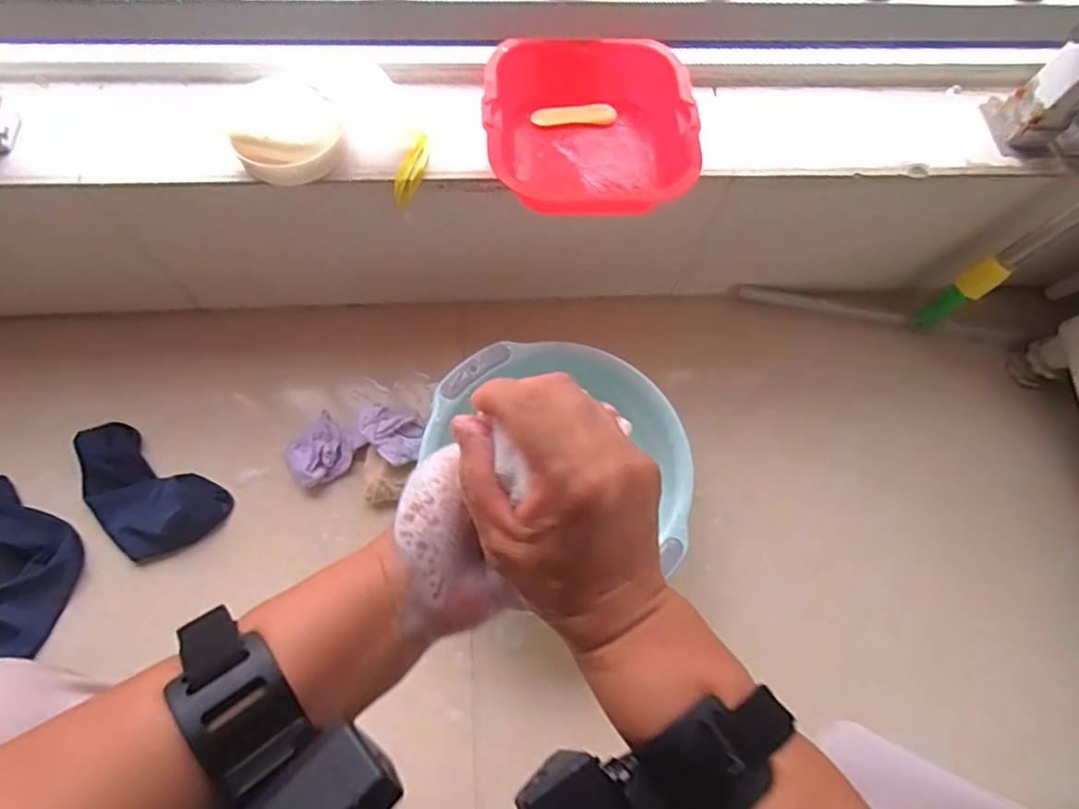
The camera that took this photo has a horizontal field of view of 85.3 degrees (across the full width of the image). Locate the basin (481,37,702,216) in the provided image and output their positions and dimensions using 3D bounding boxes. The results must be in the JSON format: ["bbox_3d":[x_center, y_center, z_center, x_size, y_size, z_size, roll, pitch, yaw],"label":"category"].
[{"bbox_3d":[0.046,-0.256,0.548,0.185,0.061,0.187,2,69,-2],"label":"basin"}]

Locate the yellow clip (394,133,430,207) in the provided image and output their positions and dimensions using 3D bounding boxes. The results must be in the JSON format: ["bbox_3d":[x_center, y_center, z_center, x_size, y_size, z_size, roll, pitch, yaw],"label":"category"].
[{"bbox_3d":[-0.116,-0.220,0.549,0.020,0.020,0.066,21,84,5],"label":"yellow clip"}]

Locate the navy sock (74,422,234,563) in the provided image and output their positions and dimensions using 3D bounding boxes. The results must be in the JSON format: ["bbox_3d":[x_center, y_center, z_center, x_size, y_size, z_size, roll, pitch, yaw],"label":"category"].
[{"bbox_3d":[-0.437,0.096,0.631,0.176,0.039,0.101,31,71,8],"label":"navy sock"}]

